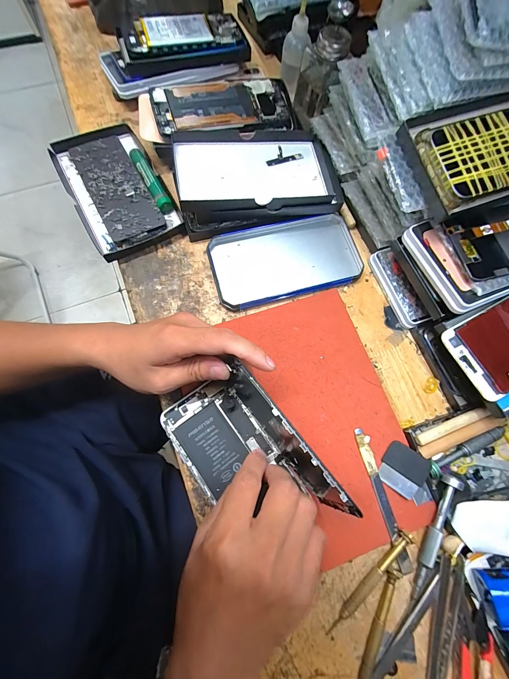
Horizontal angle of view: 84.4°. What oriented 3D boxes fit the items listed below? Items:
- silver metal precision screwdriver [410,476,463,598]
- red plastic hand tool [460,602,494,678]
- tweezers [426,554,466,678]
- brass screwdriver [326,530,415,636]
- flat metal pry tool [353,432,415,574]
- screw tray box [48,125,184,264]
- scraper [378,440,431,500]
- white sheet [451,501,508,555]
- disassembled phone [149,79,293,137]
[{"bbox_3d":[0.163,0.176,0.252,0.014,0.015,0.108,24,78,6],"label":"silver metal precision screwdriver"},{"bbox_3d":[0.183,0.280,0.232,0.021,0.012,0.099,12,74,1],"label":"red plastic hand tool"},{"bbox_3d":[0.160,0.254,0.237,0.015,0.009,0.126,17,77,4],"label":"tweezers"},{"bbox_3d":[0.103,0.216,0.249,0.010,0.010,0.106,44,76,9],"label":"brass screwdriver"},{"bbox_3d":[0.124,0.154,0.274,0.014,0.010,0.130,-14,75,-7],"label":"flat metal pry tool"},{"bbox_3d":[-0.172,-0.186,0.352,0.108,0.029,0.177,-28,77,-10],"label":"screw tray box"},{"bbox_3d":[0.145,0.126,0.273,0.039,0.008,0.042,36,75,7],"label":"scraper"},{"bbox_3d":[0.229,0.173,0.254,0.085,0.018,0.044,-2,74,-4],"label":"white sheet"},{"bbox_3d":[-0.037,-0.297,0.358,0.174,0.011,0.087,-12,83,-13],"label":"disassembled phone"}]

